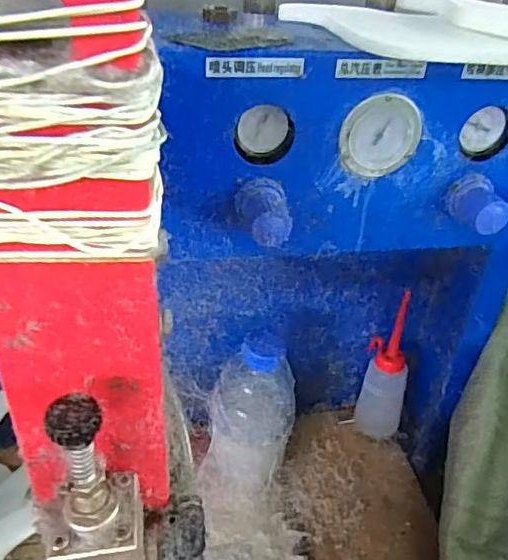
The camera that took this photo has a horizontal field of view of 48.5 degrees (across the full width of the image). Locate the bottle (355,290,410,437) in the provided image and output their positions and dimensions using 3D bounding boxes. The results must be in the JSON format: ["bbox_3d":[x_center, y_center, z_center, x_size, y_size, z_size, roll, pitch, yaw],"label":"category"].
[{"bbox_3d":[0.153,0.105,0.634,0.059,0.177,0.049,17,38,16],"label":"bottle"}]

